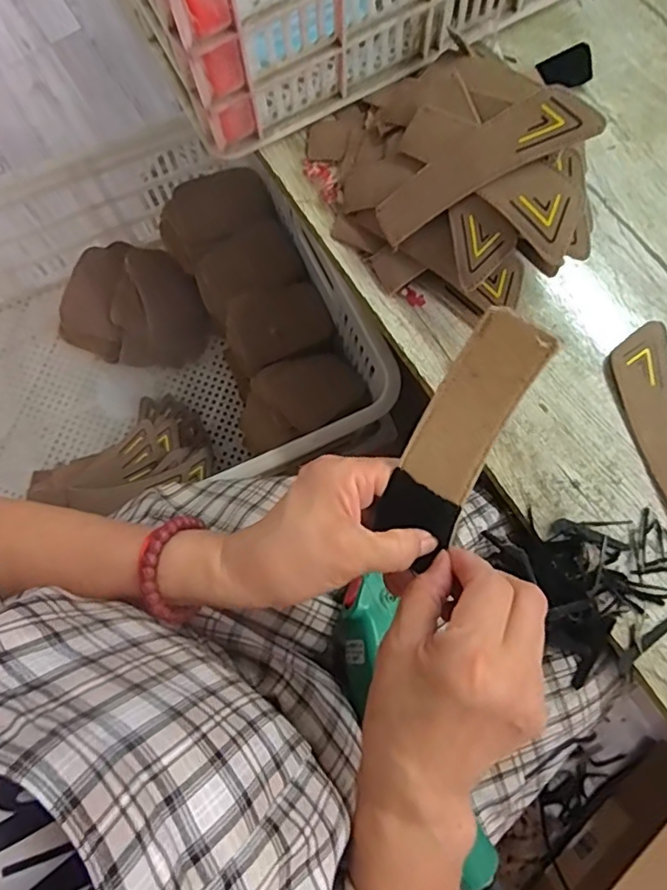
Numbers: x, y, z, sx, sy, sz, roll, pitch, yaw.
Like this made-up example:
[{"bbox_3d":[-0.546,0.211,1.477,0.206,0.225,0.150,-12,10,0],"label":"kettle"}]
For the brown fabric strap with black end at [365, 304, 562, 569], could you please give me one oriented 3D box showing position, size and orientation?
[{"bbox_3d":[0.061,-0.003,0.278,0.039,0.010,0.131,28,123,7],"label":"brown fabric strap with black end"}]

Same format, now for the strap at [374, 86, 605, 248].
[{"bbox_3d":[0.098,-0.194,0.394,0.152,0.008,0.044,-20,74,31],"label":"strap"}]

